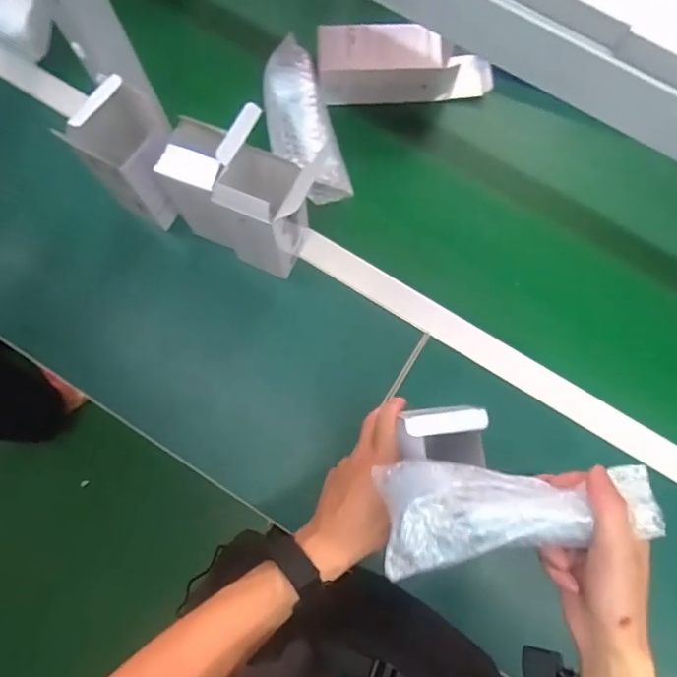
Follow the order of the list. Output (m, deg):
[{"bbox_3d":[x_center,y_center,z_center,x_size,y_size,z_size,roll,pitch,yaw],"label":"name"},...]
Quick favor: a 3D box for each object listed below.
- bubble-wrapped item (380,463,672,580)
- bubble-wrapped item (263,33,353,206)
[{"bbox_3d":[0.130,0.127,0.401,0.193,0.040,0.074,-2,78,-2],"label":"bubble-wrapped item"},{"bbox_3d":[-0.049,-0.290,0.741,0.089,0.056,0.207,-13,78,-4],"label":"bubble-wrapped item"}]

